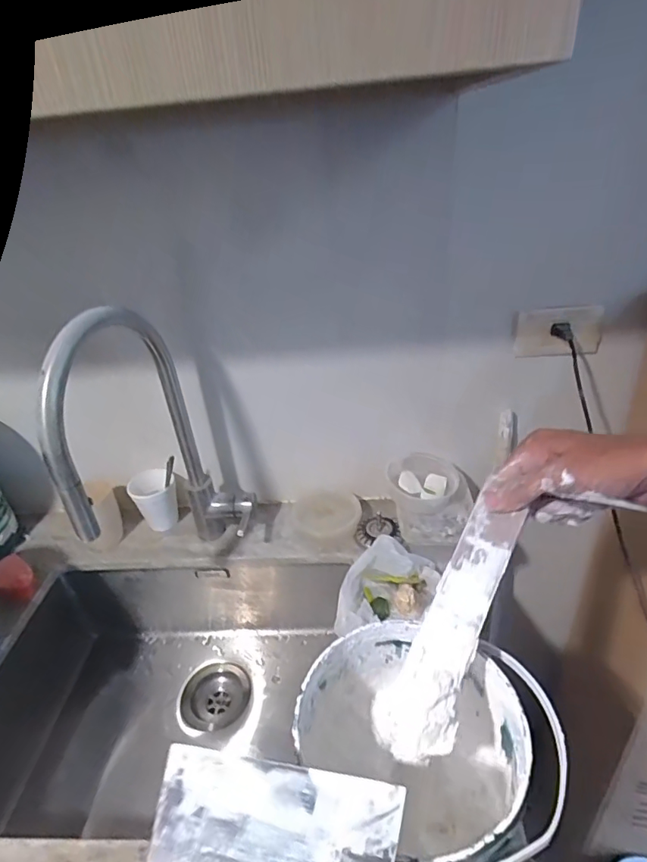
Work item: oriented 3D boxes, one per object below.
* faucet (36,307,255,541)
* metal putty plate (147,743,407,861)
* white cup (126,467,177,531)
[{"bbox_3d":[-0.199,0.049,0.622,0.095,0.414,0.251,2,32,13],"label":"faucet"},{"bbox_3d":[-0.030,0.232,0.262,0.136,0.006,0.086,1,47,11],"label":"metal putty plate"},{"bbox_3d":[-0.289,0.120,0.834,0.074,0.082,0.071,-18,33,-20],"label":"white cup"}]

